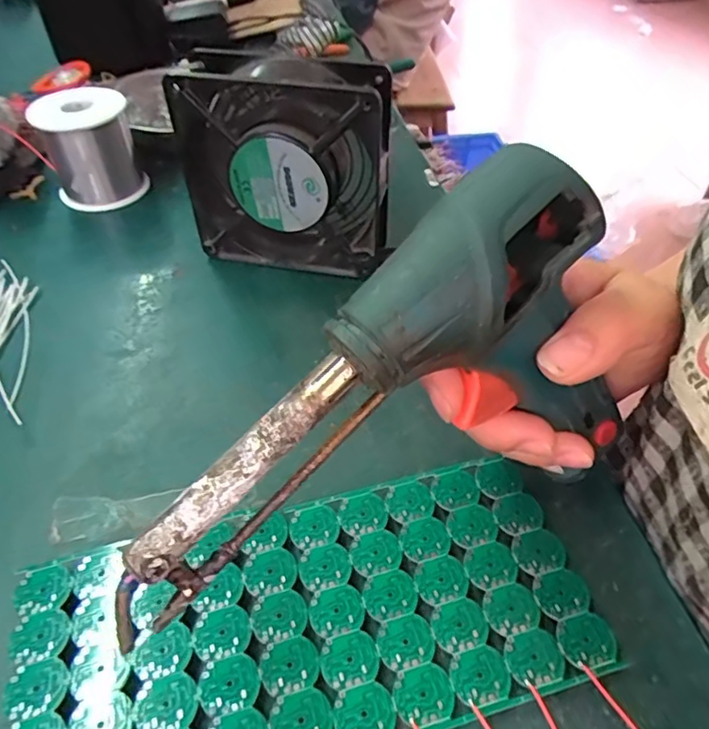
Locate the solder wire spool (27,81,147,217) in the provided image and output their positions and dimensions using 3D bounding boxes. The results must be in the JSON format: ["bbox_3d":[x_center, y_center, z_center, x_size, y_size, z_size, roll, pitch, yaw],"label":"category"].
[{"bbox_3d":[-0.196,-0.160,0.426,0.065,0.072,0.060,-18,49,-18],"label":"solder wire spool"}]

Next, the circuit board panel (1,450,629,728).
[{"bbox_3d":[-0.018,0.095,0.220,0.212,0.004,0.094,-10,47,-11],"label":"circuit board panel"}]

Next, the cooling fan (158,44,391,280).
[{"bbox_3d":[-0.041,-0.117,0.352,0.125,0.124,0.046,9,46,7],"label":"cooling fan"}]

